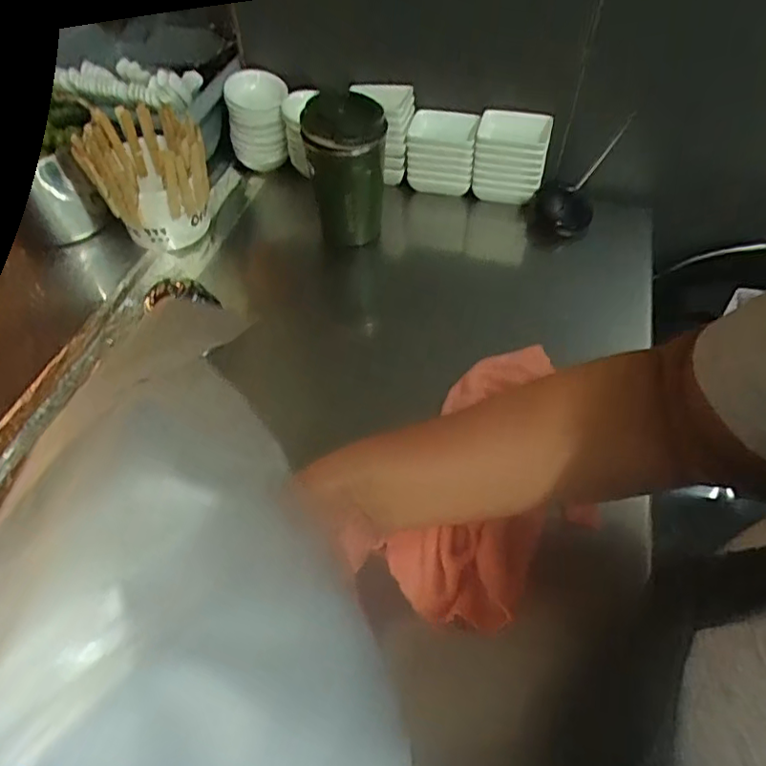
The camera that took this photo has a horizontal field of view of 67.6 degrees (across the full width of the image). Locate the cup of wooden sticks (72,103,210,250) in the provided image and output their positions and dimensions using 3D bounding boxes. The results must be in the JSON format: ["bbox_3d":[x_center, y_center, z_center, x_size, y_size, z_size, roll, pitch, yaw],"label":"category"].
[{"bbox_3d":[-0.251,-0.220,0.637,0.108,0.123,0.117,0,53,0],"label":"cup of wooden sticks"}]

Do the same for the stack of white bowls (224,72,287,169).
[{"bbox_3d":[-0.157,-0.333,0.725,0.076,0.095,0.083,-10,53,-7],"label":"stack of white bowls"}]

